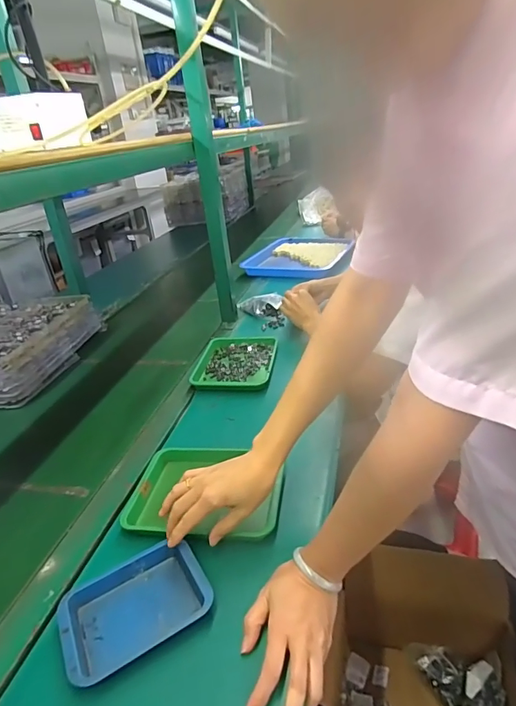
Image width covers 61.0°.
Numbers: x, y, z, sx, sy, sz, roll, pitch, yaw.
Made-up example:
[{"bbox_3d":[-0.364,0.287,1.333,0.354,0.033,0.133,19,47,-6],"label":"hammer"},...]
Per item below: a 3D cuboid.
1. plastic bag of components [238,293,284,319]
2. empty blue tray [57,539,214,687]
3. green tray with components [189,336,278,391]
[{"bbox_3d":[0.005,-0.134,1.228,0.131,0.055,0.071,-3,28,8],"label":"plastic bag of components"},{"bbox_3d":[-0.141,0.285,0.502,0.157,0.021,0.110,-21,30,-25],"label":"empty blue tray"},{"bbox_3d":[-0.051,0.019,0.990,0.175,0.018,0.215,-1,28,11],"label":"green tray with components"}]

